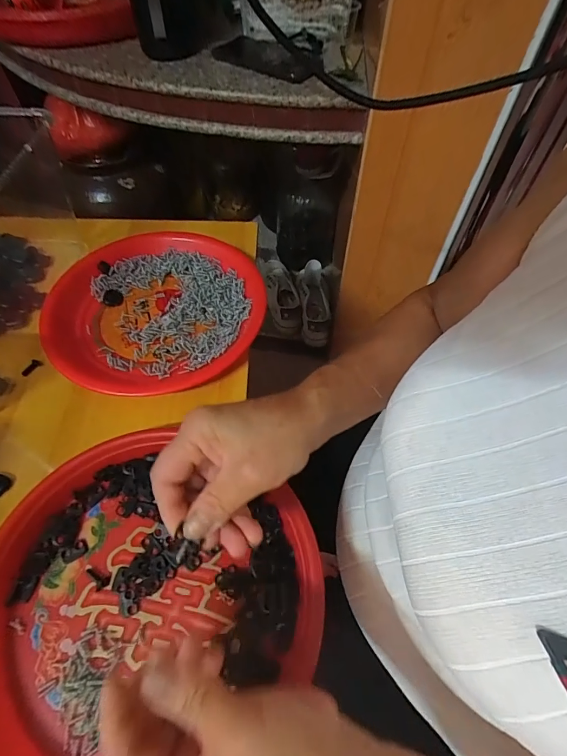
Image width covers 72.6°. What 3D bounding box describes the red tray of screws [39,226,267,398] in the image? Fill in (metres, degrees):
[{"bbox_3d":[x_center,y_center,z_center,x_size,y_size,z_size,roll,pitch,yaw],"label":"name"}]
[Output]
[{"bbox_3d":[-0.129,-0.079,0.412,0.207,0.033,0.220,-2,58,-2],"label":"red tray of screws"}]

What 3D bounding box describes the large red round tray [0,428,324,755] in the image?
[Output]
[{"bbox_3d":[-0.098,0.158,0.274,0.231,0.026,0.215,1,59,-1],"label":"large red round tray"}]

